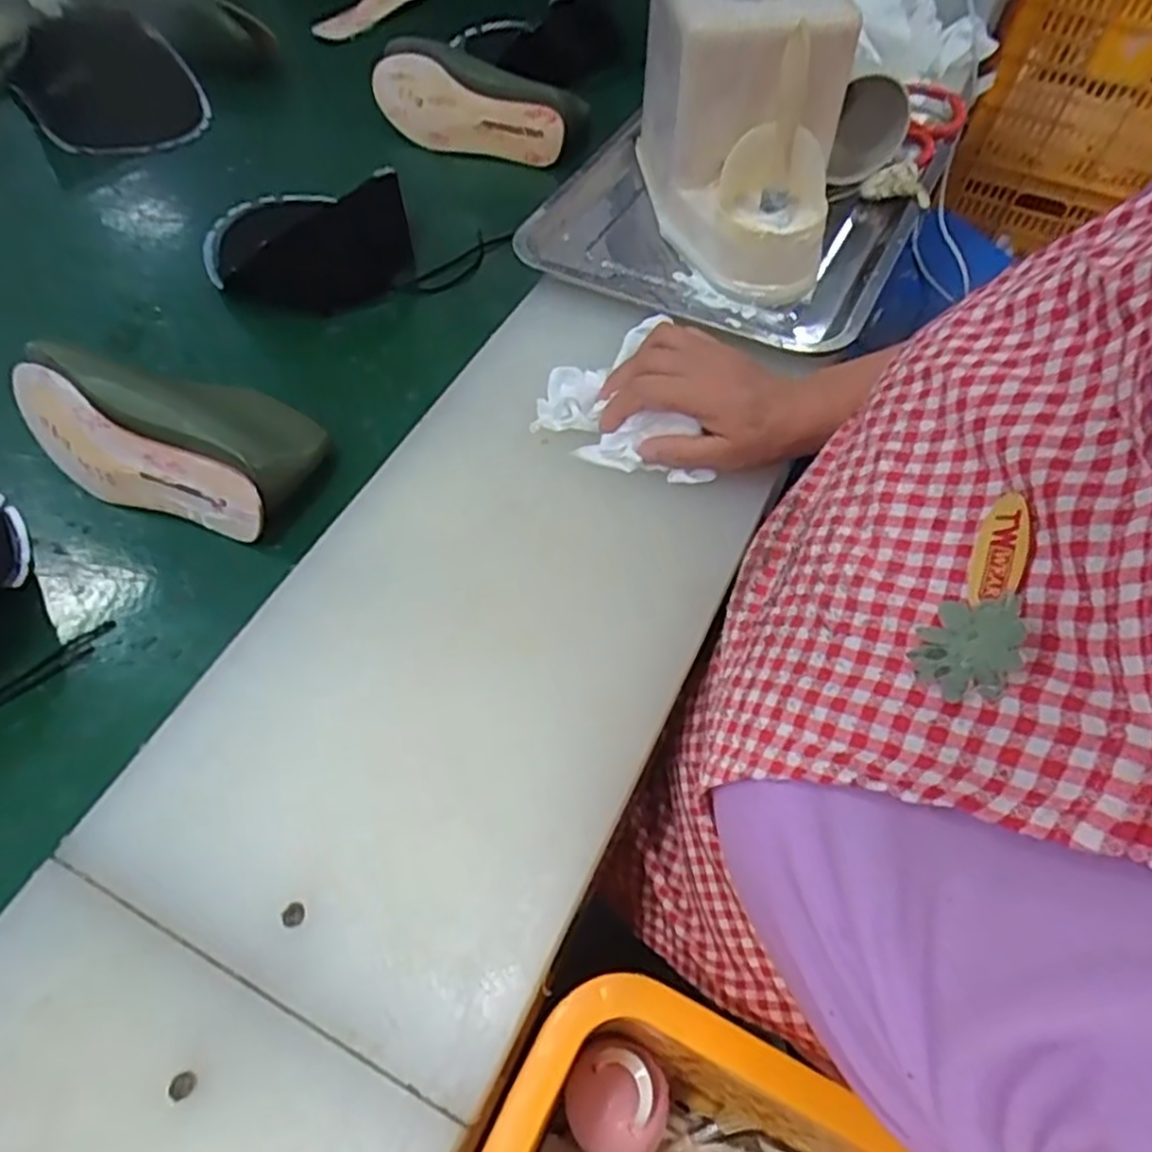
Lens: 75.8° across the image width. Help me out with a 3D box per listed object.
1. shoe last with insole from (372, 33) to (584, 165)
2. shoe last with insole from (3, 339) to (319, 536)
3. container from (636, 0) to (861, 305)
[{"bbox_3d":[-0.101,-0.506,0.792,0.236,0.071,0.090,18,58,11],"label":"shoe last with insole"},{"bbox_3d":[-0.305,-0.111,0.553,0.234,0.073,0.112,16,58,10],"label":"shoe last with insole"},{"bbox_3d":[0.126,-0.355,0.576,0.150,0.155,0.217,6,57,3],"label":"container"}]

